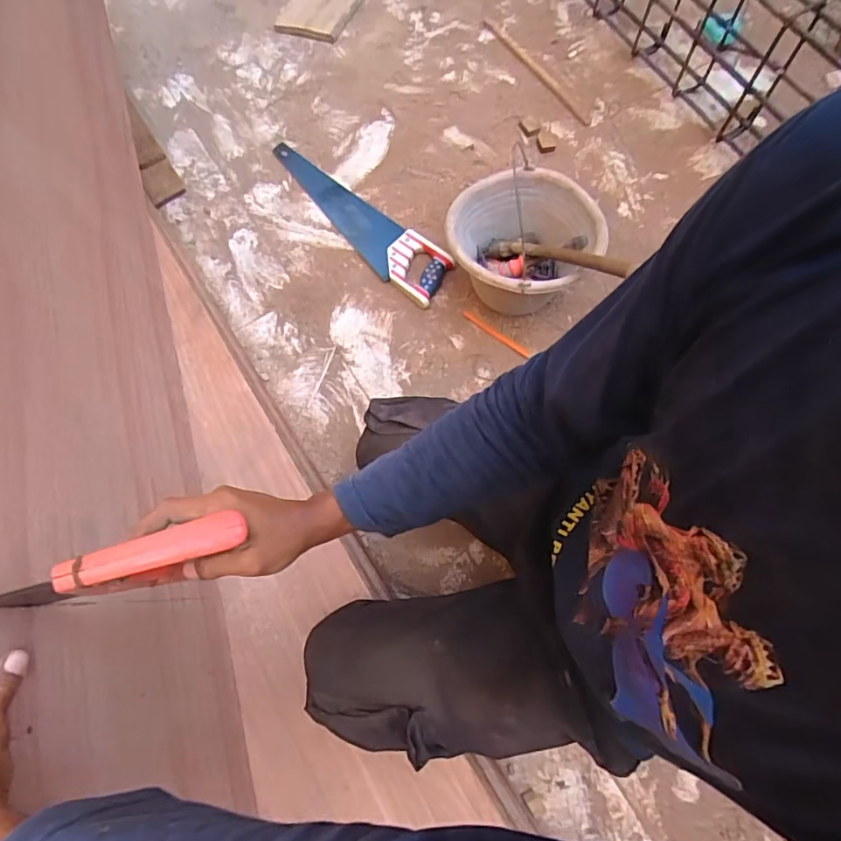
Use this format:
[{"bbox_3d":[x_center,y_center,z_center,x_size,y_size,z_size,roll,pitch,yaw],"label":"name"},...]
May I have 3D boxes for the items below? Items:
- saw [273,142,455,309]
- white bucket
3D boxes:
[{"bbox_3d":[-0.137,-0.446,1.092,0.122,0.045,0.544,-40,74,-12],"label":"saw"},{"bbox_3d":[0.176,-0.305,0.948,0.250,0.180,0.243,-1,71,4],"label":"white bucket"}]

